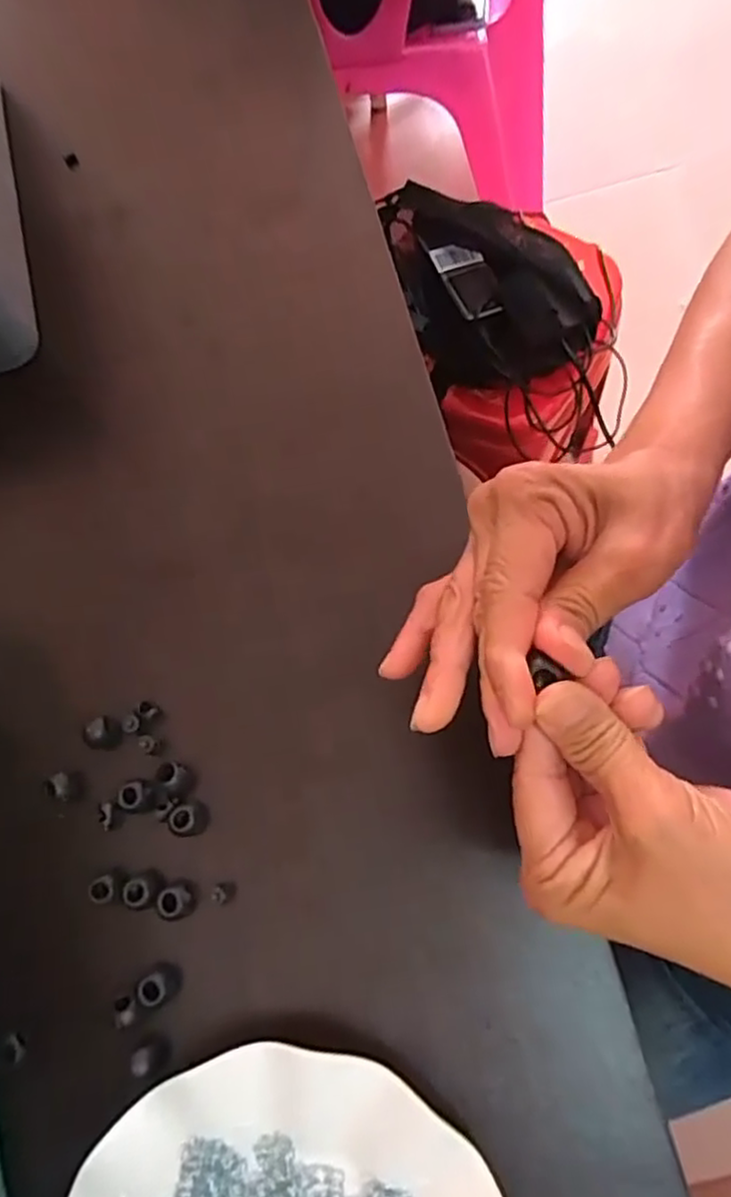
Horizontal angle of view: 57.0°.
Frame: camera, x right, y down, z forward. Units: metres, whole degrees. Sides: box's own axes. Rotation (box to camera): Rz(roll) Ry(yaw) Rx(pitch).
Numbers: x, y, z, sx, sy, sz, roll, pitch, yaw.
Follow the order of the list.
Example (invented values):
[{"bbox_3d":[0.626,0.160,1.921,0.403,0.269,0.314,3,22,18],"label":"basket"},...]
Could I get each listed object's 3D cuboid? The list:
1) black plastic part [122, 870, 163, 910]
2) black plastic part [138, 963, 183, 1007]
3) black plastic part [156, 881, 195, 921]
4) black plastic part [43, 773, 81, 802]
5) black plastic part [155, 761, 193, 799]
[{"bbox_3d":[-0.102,0.134,0.310,0.015,0.014,0.015,-1,74,5],"label":"black plastic part"},{"bbox_3d":[-0.092,0.172,0.298,0.015,0.015,0.014,-1,74,5],"label":"black plastic part"},{"bbox_3d":[-0.086,0.138,0.308,0.013,0.017,0.015,-24,74,-2],"label":"black plastic part"},{"bbox_3d":[-0.145,0.090,0.323,0.011,0.017,0.012,-1,74,5],"label":"black plastic part"},{"bbox_3d":[-0.090,0.087,0.322,0.015,0.017,0.016,-11,74,2],"label":"black plastic part"}]

